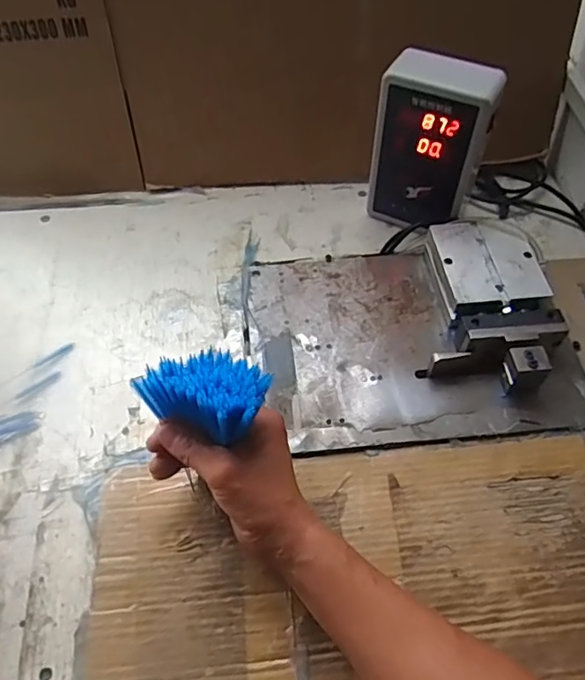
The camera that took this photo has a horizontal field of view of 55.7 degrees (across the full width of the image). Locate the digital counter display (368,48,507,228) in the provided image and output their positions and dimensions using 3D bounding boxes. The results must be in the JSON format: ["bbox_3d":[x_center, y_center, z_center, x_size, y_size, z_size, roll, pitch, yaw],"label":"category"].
[{"bbox_3d":[0.146,-0.201,0.592,0.108,0.173,0.056,24,58,18],"label":"digital counter display"}]

